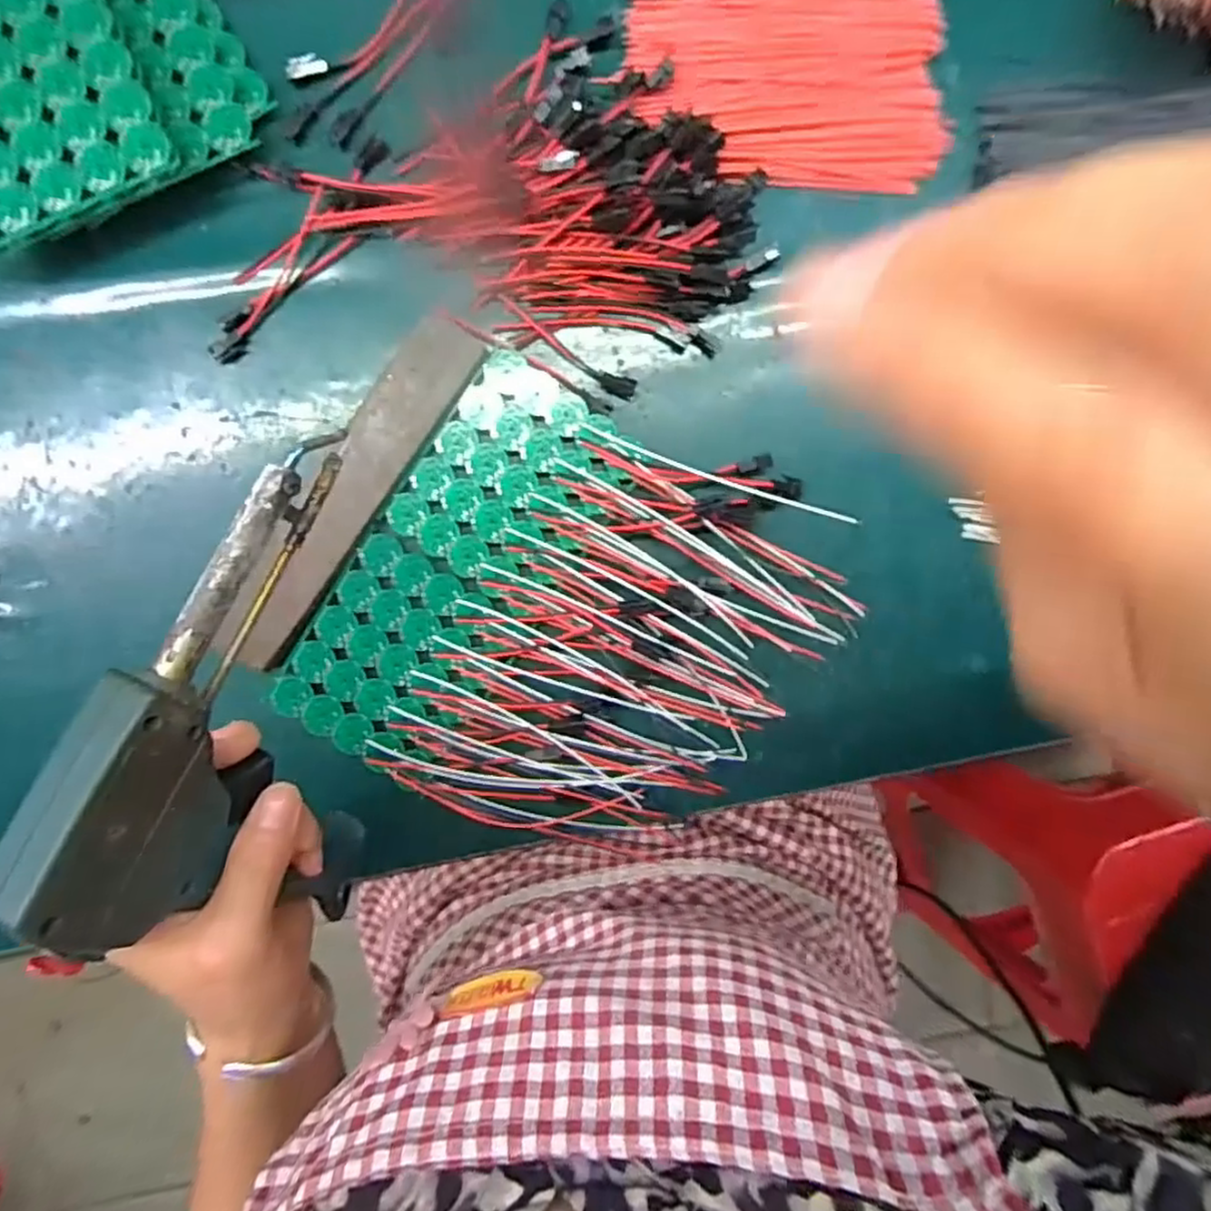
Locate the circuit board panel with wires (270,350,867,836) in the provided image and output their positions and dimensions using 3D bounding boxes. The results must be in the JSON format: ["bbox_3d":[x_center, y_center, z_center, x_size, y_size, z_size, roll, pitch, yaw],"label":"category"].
[{"bbox_3d":[-0.014,0.013,0.362,0.224,0.018,0.229,33,95,-7],"label":"circuit board panel with wires"}]

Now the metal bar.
[{"bbox_3d":[-0.129,-0.055,0.351,0.037,0.008,0.197,35,95,-7],"label":"metal bar"}]

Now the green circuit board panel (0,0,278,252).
[{"bbox_3d":[-0.242,-0.231,0.322,0.149,0.034,0.099,-30,98,2],"label":"green circuit board panel"}]

